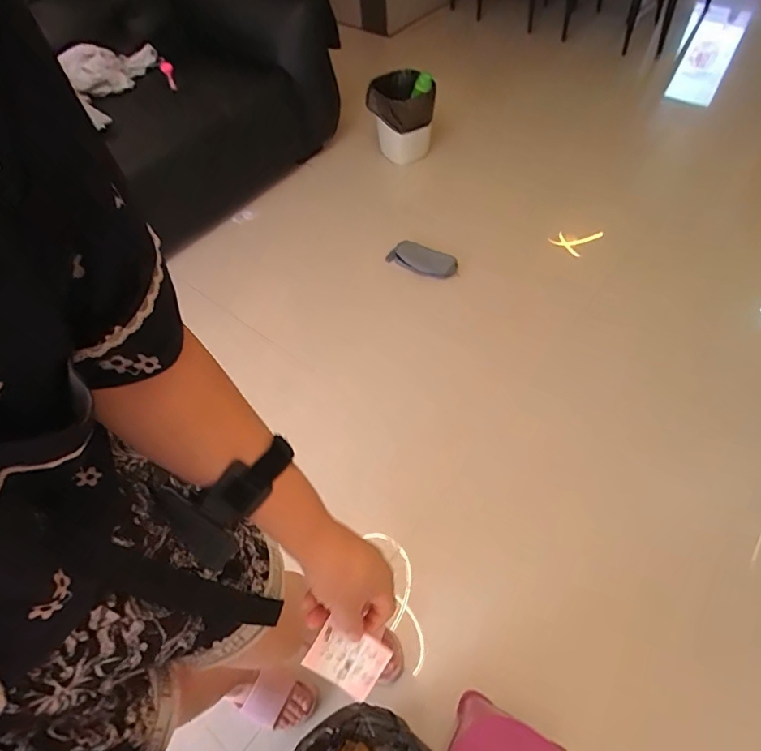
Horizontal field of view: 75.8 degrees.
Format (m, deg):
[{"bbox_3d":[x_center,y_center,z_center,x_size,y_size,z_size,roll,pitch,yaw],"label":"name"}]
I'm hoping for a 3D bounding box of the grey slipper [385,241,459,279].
[{"bbox_3d":[0.157,-0.424,1.796,0.268,0.061,0.106,21,59,19],"label":"grey slipper"}]

